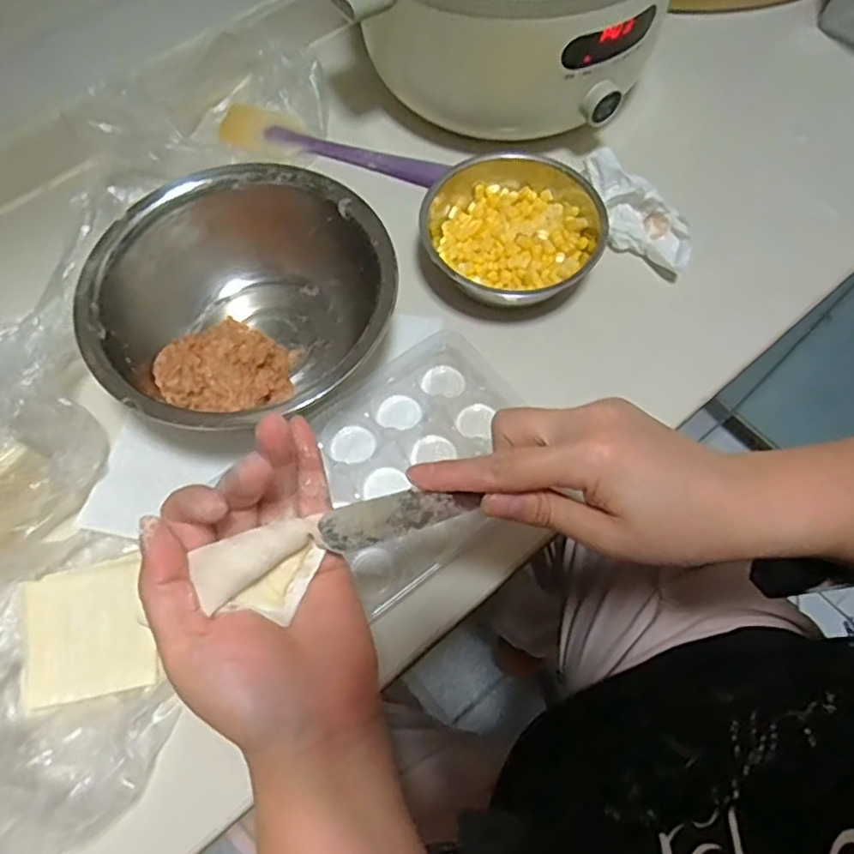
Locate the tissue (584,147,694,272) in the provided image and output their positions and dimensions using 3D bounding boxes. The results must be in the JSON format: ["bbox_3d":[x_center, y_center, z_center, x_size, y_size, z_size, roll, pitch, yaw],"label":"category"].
[{"bbox_3d":[0.173,-0.178,0.519,0.046,0.041,0.115,-43,94,-17],"label":"tissue"}]

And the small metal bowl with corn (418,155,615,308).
[{"bbox_3d":[0.064,-0.155,0.511,0.146,0.045,0.144,29,69,13],"label":"small metal bowl with corn"}]

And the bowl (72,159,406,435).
[{"bbox_3d":[-0.138,-0.094,0.471,0.207,0.075,0.174,-36,70,-14],"label":"bowl"}]

